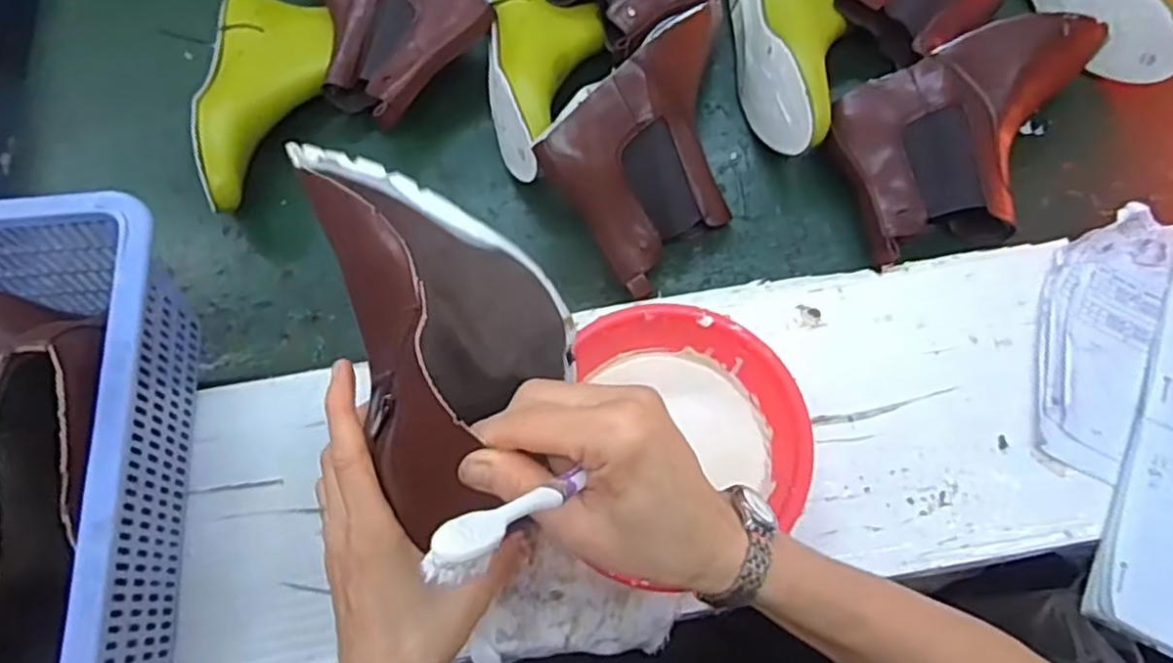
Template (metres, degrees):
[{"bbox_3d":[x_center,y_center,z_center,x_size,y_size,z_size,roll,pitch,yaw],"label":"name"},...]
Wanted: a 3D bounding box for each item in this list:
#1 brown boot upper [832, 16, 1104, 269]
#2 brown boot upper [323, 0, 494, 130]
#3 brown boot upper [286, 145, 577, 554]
[{"bbox_3d":[0.356,-0.173,0.629,0.257,0.082,0.169,-15,69,-4],"label":"brown boot upper"},{"bbox_3d":[-0.239,-0.326,0.709,0.265,0.062,0.154,37,74,15],"label":"brown boot upper"},{"bbox_3d":[-0.077,-0.019,0.395,0.119,0.108,0.245,-20,69,-6],"label":"brown boot upper"}]

